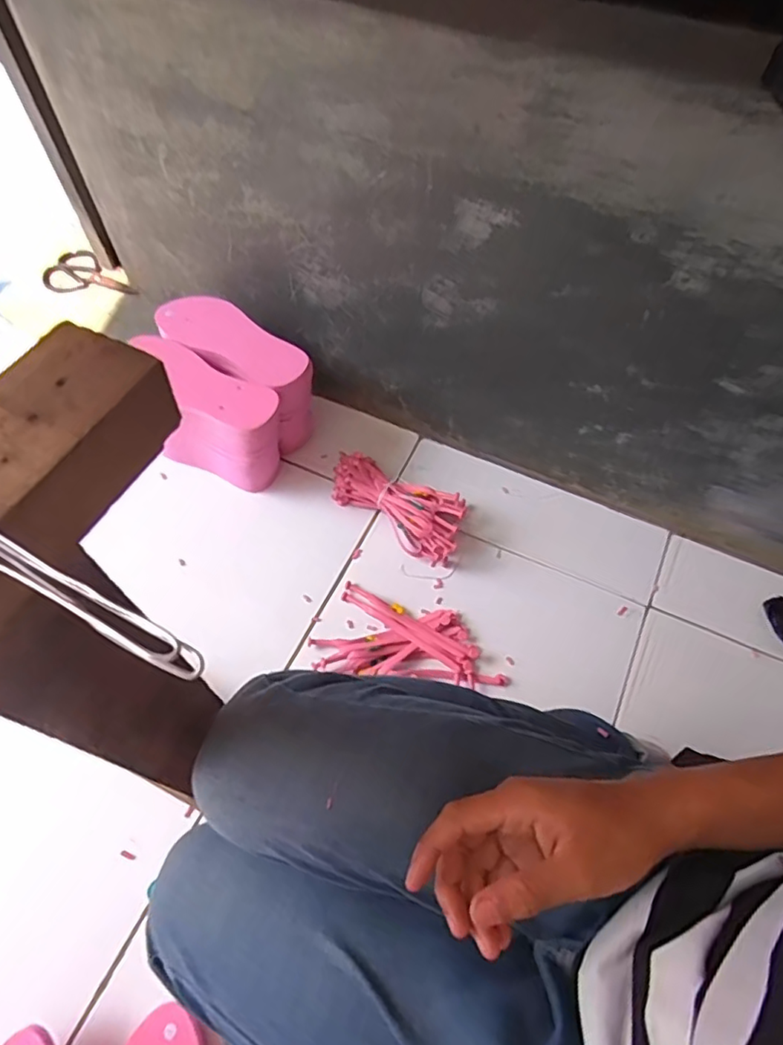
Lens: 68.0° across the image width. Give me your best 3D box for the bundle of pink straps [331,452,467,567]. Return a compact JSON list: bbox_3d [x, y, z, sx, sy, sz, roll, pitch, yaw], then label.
[{"bbox_3d":[0.010,-0.028,0.844,0.211,0.061,0.092,30,65,16],"label":"bundle of pink straps"}]

